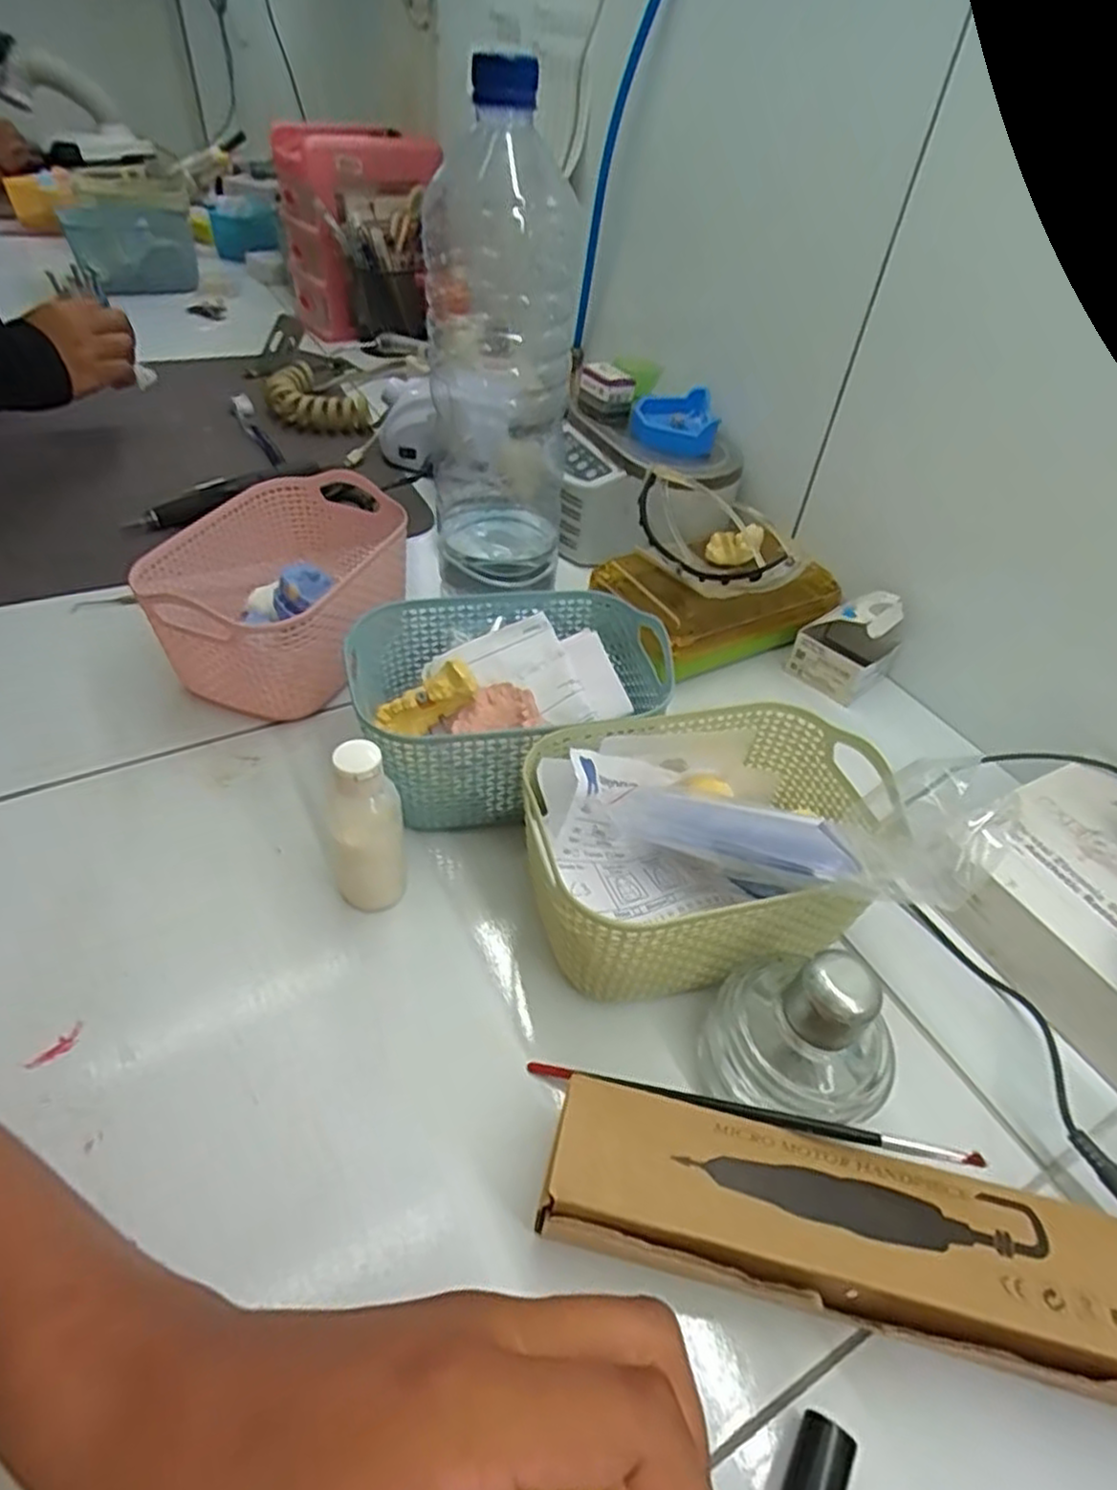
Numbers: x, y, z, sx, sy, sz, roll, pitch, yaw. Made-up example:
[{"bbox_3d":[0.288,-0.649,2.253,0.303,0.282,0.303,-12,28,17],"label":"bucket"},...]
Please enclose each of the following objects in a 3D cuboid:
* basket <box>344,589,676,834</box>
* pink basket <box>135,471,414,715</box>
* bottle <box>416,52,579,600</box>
[{"bbox_3d":[-0.023,-0.023,0.427,0.180,0.078,0.127,-9,47,-15],"label":"basket"},{"bbox_3d":[-0.181,-0.104,0.490,0.144,0.091,0.184,1,45,-5],"label":"pink basket"},{"bbox_3d":[-0.037,-0.228,0.456,0.084,0.281,0.093,-1,45,-8],"label":"bottle"}]

